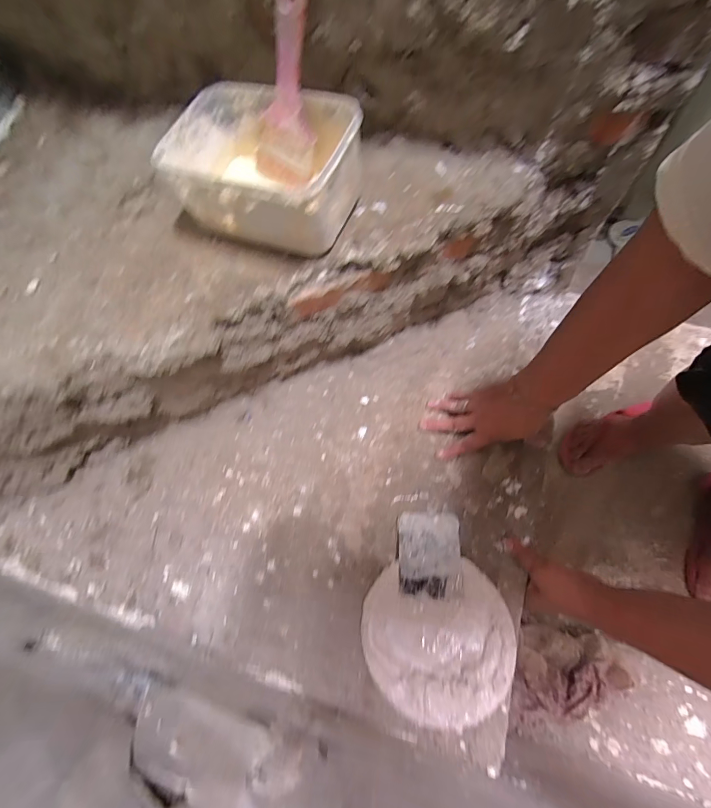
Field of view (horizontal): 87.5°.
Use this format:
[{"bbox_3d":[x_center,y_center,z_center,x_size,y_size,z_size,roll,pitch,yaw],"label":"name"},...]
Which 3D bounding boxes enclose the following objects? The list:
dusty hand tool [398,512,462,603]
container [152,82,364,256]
[{"bbox_3d":[0.095,0.192,0.477,0.078,0.005,0.101,0,59,9],"label":"dusty hand tool"},{"bbox_3d":[-0.099,-0.248,0.402,0.192,0.103,0.135,22,70,11],"label":"container"}]

